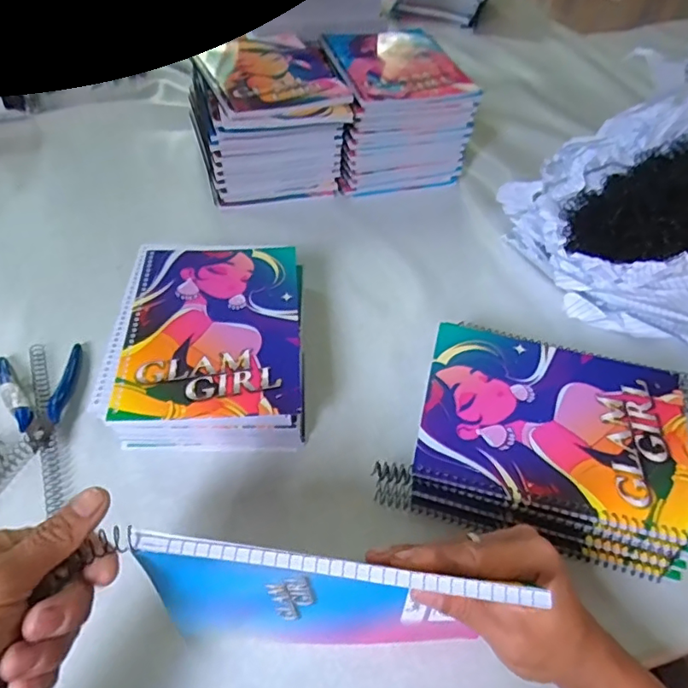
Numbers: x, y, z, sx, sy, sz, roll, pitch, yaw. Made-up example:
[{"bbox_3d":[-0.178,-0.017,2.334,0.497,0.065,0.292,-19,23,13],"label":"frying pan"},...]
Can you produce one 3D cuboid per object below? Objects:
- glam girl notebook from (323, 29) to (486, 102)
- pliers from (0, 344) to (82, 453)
[{"bbox_3d":[0.067,-0.361,0.680,0.156,0.014,0.205,-12,53,-13],"label":"glam girl notebook"},{"bbox_3d":[-0.264,0.044,0.453,0.066,0.015,0.104,-10,51,-13],"label":"pliers"}]

